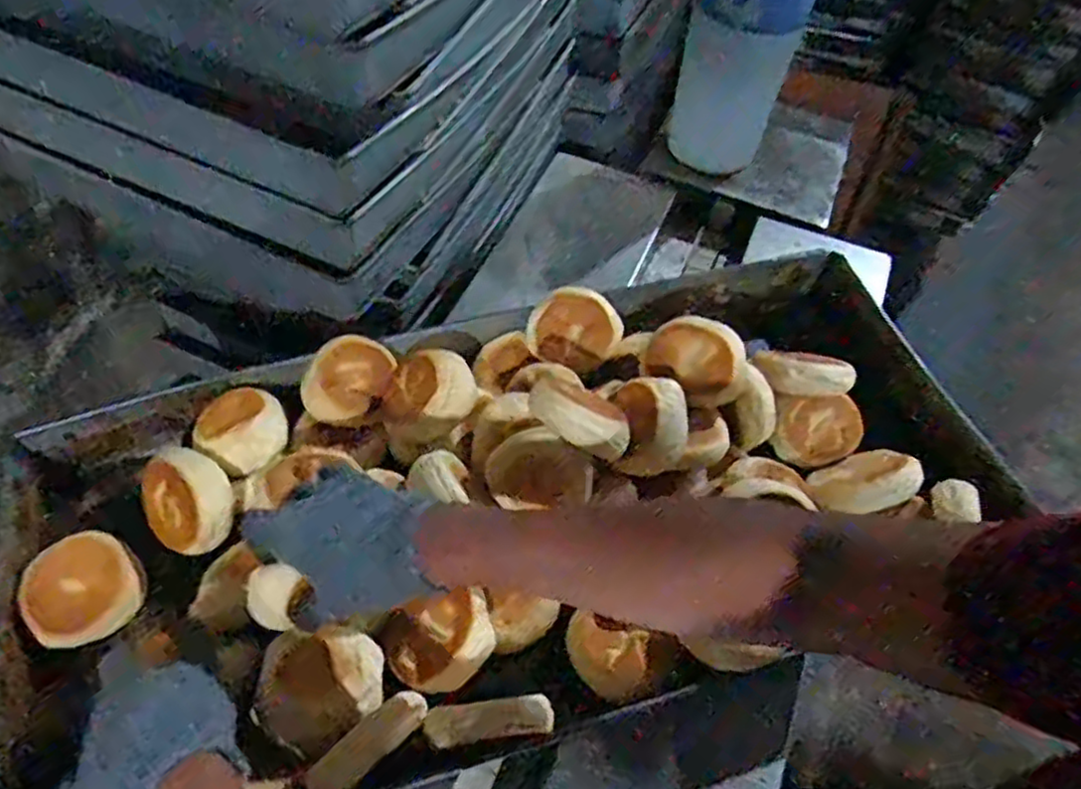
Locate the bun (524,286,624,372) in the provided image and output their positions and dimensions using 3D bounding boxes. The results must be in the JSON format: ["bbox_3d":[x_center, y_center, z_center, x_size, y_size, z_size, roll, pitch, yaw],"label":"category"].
[{"bbox_3d":[0.030,-0.064,0.730,0.080,0.042,0.081,38,85,-9],"label":"bun"}]

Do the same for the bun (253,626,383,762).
[{"bbox_3d":[-0.154,0.207,0.524,0.075,0.059,0.085,36,61,20],"label":"bun"}]

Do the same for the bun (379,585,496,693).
[{"bbox_3d":[-0.077,0.189,0.559,0.083,0.034,0.059,-14,58,-12],"label":"bun"}]

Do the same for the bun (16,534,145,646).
[{"bbox_3d":[-0.372,0.158,0.592,0.081,0.052,0.082,-32,97,-40],"label":"bun"}]

